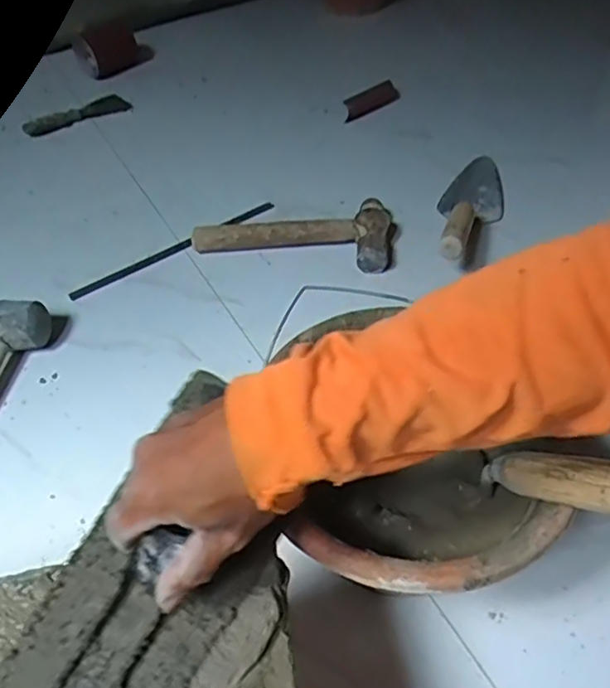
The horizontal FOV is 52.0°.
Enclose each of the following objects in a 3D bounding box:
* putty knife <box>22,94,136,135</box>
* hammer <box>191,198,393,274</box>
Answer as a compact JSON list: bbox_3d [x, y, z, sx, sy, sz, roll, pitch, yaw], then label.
[{"bbox_3d":[-0.442,-0.449,1.212,0.203,0.020,0.036,-24,52,-15],"label":"putty knife"},{"bbox_3d":[-0.017,-0.156,0.906,0.284,0.055,0.134,3,50,7],"label":"hammer"}]

